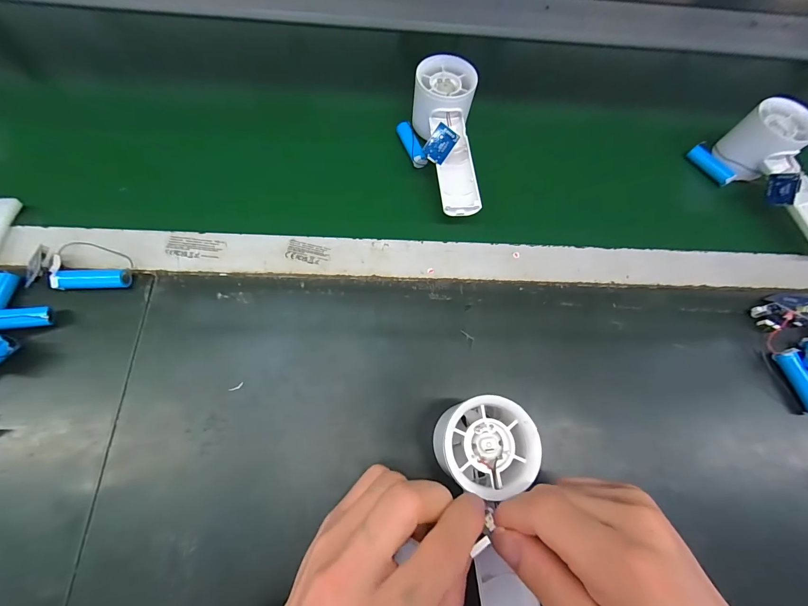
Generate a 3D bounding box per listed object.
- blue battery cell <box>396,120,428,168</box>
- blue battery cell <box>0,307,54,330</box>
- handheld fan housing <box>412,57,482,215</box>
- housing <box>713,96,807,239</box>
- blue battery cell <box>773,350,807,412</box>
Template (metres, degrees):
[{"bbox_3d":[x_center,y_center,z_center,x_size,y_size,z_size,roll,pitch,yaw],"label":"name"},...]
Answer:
[{"bbox_3d":[0.007,-0.158,0.349,0.014,0.012,0.055,-20,73,-7],"label":"blue battery cell"},{"bbox_3d":[-0.282,0.011,0.247,0.050,0.015,0.015,-7,66,-35],"label":"blue battery cell"},{"bbox_3d":[0.038,-0.153,0.326,0.056,0.050,0.153,1,72,-1],"label":"handheld fan housing"},{"bbox_3d":[0.366,-0.116,0.334,0.060,0.057,0.152,-13,73,-5],"label":"housing"},{"bbox_3d":[0.321,0.064,0.281,0.014,0.017,0.050,-17,73,-6],"label":"blue battery cell"}]

